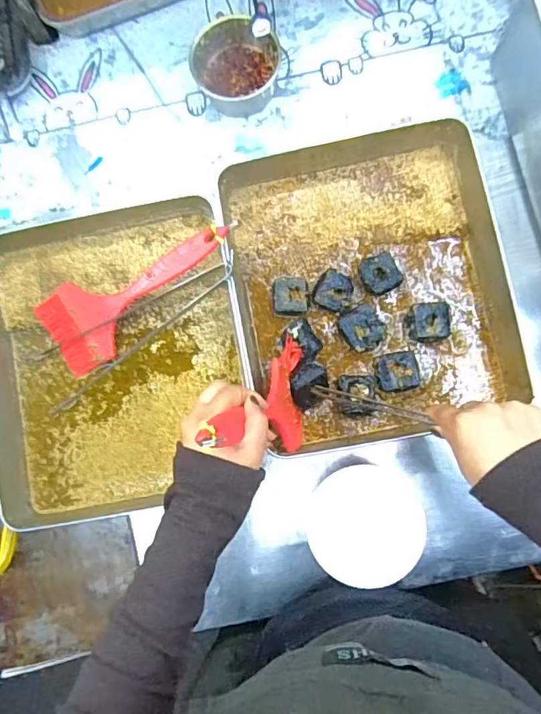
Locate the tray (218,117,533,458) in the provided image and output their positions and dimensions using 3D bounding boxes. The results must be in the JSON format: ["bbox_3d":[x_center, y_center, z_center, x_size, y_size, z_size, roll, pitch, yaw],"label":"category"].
[{"bbox_3d":[0.106,-0.084,0.567,0.285,0.057,0.348,-12,83,2],"label":"tray"}]

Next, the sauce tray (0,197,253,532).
[{"bbox_3d":[-0.175,-0.001,0.577,0.293,0.050,0.349,-13,83,2],"label":"sauce tray"}]

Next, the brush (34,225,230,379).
[{"bbox_3d":[-0.152,-0.073,0.571,0.245,0.023,0.101,-28,82,14],"label":"brush"}]

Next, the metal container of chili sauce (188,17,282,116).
[{"bbox_3d":[-0.041,-0.353,0.607,0.092,0.043,0.097,0,83,3],"label":"metal container of chili sauce"}]

